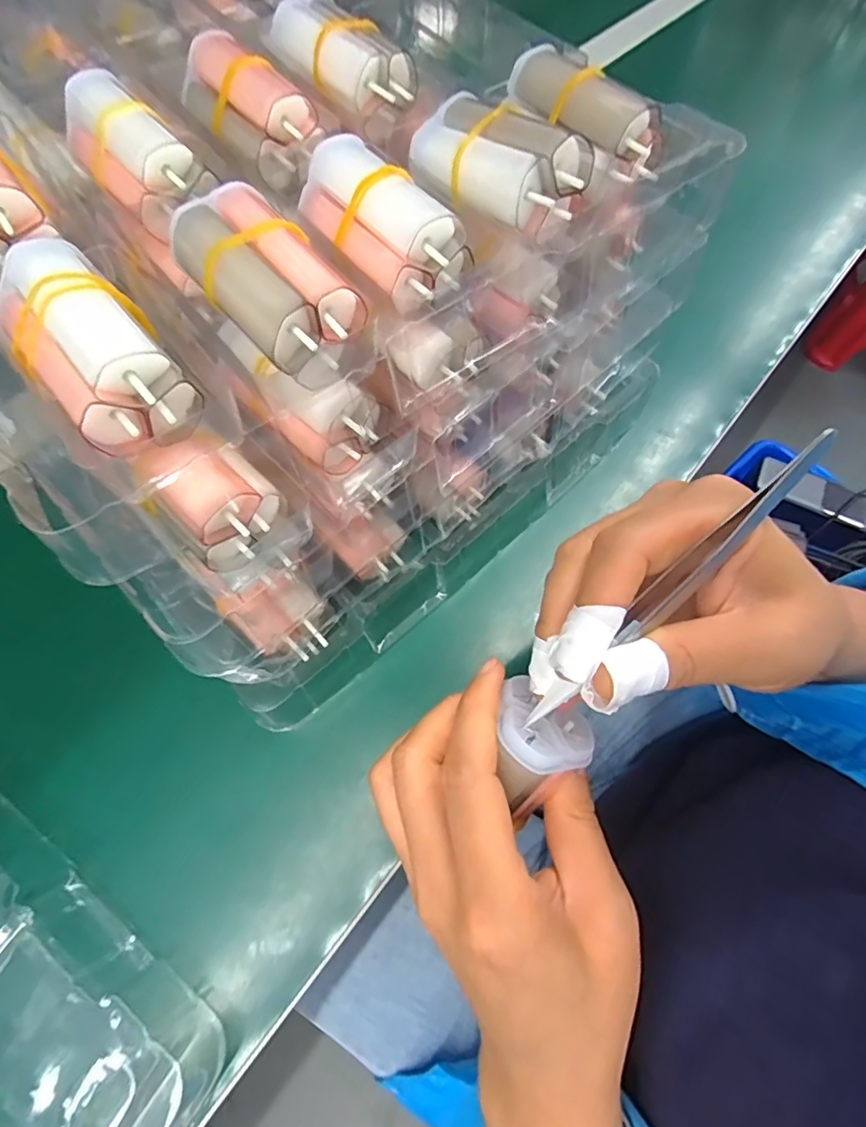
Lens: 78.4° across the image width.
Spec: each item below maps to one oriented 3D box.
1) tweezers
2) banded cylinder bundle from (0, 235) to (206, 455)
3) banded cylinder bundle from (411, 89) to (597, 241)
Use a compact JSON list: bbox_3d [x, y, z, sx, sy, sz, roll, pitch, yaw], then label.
[{"bbox_3d":[0.075,0.008,0.164,0.124,0.008,0.007,-46,72,7],"label":"tweezers"},{"bbox_3d":[-0.102,-0.064,0.162,0.036,0.033,0.068,-35,70,-16],"label":"banded cylinder bundle"},{"bbox_3d":[0.021,-0.146,0.189,0.029,0.023,0.069,-37,71,-17],"label":"banded cylinder bundle"}]

